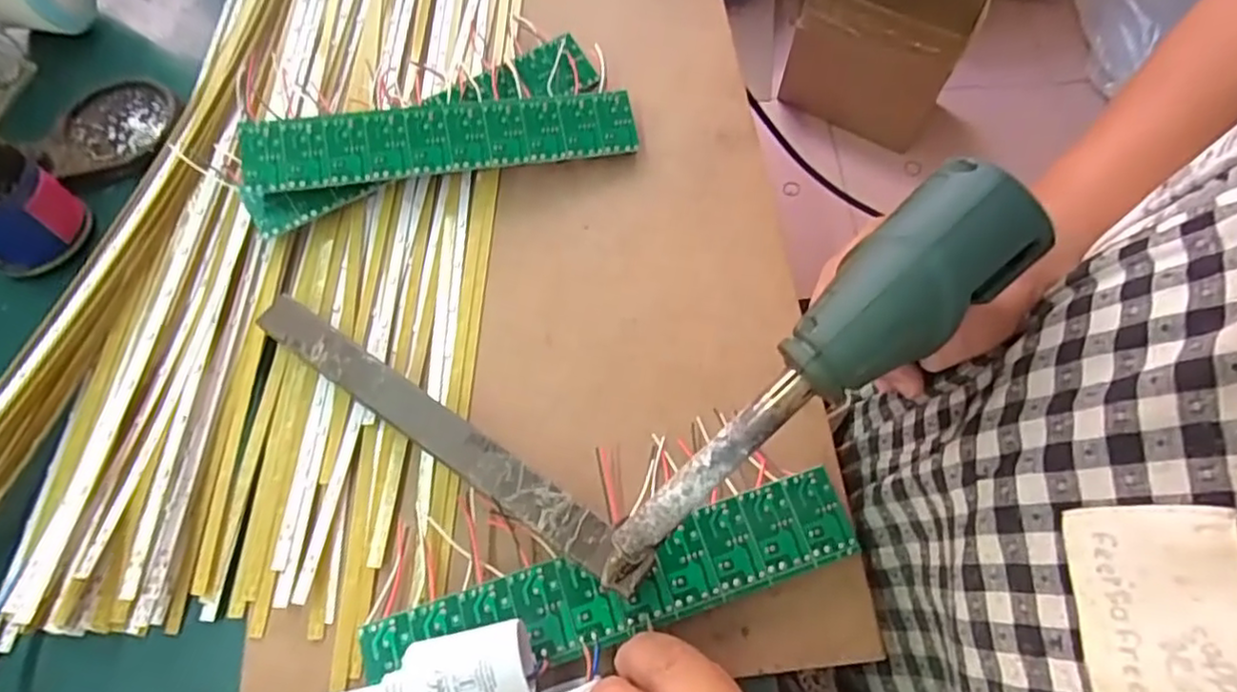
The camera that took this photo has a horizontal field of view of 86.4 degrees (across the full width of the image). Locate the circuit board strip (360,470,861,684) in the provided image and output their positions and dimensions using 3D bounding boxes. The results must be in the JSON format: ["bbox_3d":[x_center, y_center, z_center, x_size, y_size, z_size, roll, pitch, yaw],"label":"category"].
[{"bbox_3d":[-0.001,0.101,0.277,0.201,0.014,0.039,-16,68,-7],"label":"circuit board strip"}]

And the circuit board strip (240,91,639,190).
[{"bbox_3d":[-0.090,-0.111,0.351,0.200,0.004,0.038,-9,81,-11],"label":"circuit board strip"}]

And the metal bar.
[{"bbox_3d":[-0.086,0.033,0.291,0.199,0.004,0.021,31,72,17],"label":"metal bar"}]

